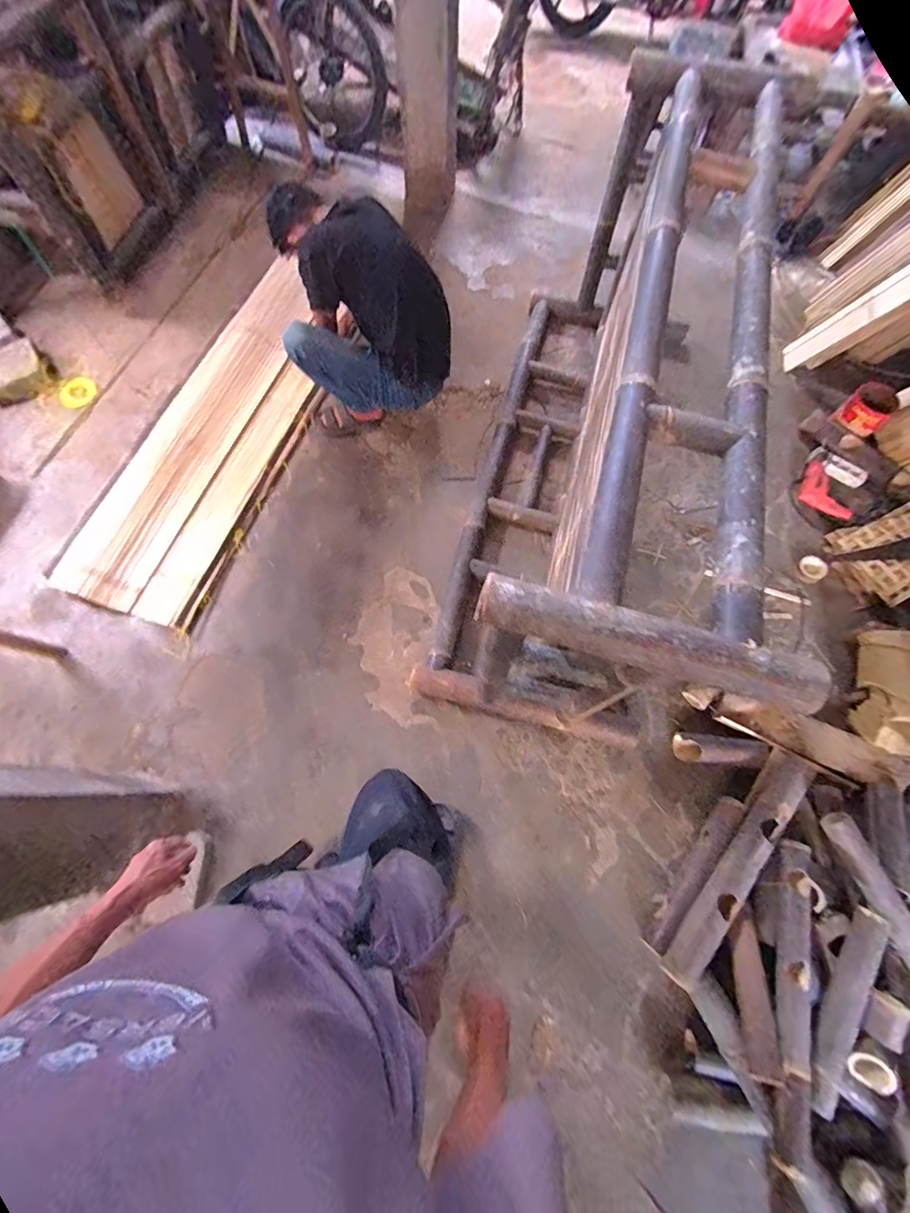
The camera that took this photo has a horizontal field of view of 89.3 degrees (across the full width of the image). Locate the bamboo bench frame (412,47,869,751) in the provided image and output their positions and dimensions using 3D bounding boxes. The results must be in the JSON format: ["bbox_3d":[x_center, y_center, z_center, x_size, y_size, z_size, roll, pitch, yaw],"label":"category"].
[{"bbox_3d":[0.420,-0.513,1.261,0.643,0.837,1.578,16,69,3],"label":"bamboo bench frame"}]

